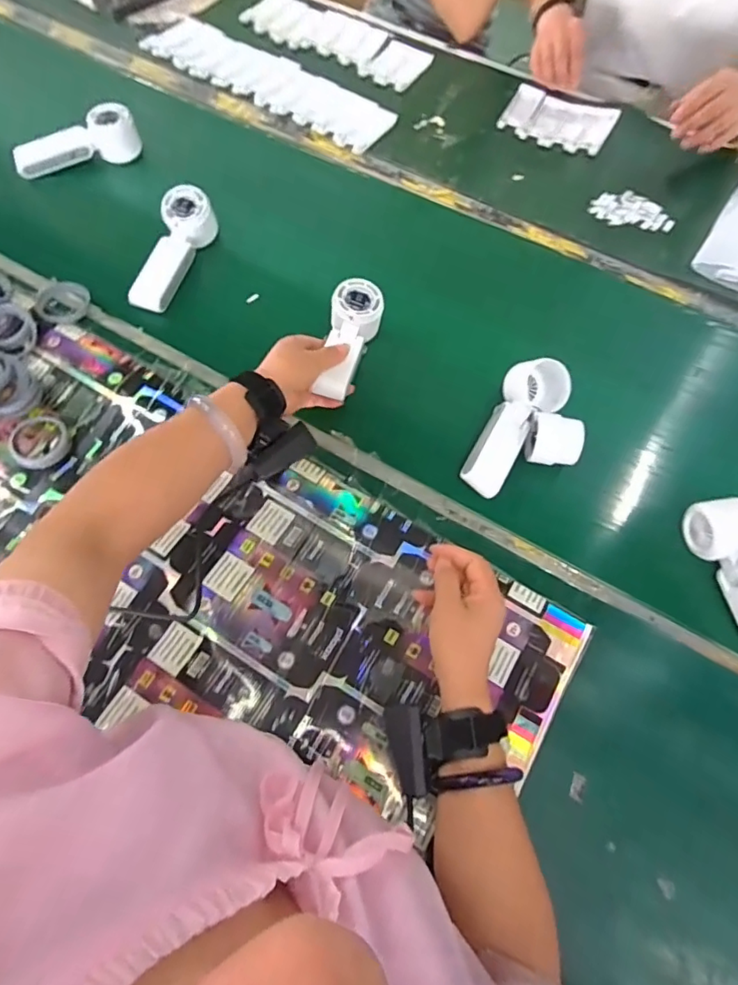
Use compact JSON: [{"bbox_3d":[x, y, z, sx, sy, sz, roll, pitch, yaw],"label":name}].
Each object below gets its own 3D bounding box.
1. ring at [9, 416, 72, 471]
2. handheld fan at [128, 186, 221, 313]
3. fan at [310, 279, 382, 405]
[{"bbox_3d":[-0.350,-0.054,0.579,0.067,0.005,0.059,38,70,13],"label":"ring"},{"bbox_3d":[-0.248,-0.301,0.687,0.053,0.045,0.166,20,79,6],"label":"handheld fan"},{"bbox_3d":[-0.024,-0.168,0.611,0.057,0.045,0.161,13,61,3],"label":"fan"}]

